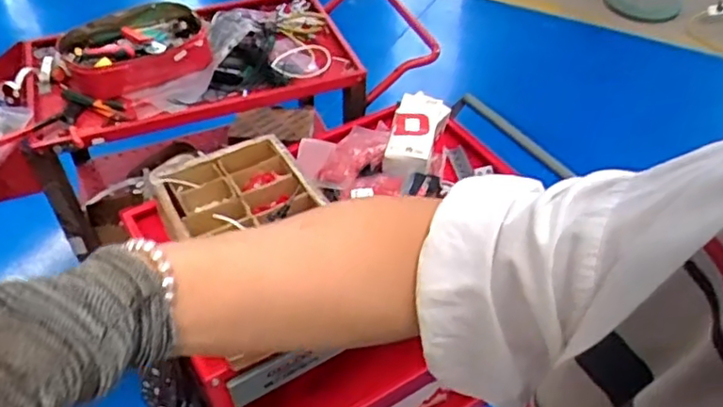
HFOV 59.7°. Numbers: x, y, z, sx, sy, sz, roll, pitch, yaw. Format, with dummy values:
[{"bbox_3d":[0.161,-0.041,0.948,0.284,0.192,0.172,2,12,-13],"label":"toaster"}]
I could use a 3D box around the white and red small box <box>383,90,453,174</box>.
[{"bbox_3d":[0.112,-0.145,1.315,0.105,0.065,0.228,14,47,14],"label":"white and red small box"}]

